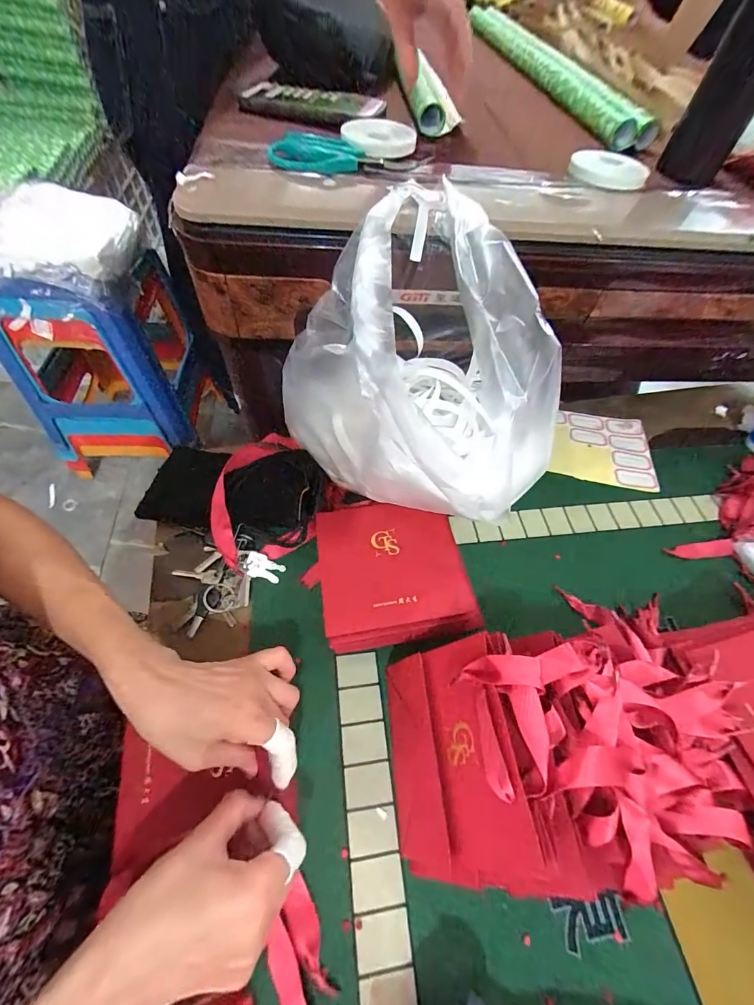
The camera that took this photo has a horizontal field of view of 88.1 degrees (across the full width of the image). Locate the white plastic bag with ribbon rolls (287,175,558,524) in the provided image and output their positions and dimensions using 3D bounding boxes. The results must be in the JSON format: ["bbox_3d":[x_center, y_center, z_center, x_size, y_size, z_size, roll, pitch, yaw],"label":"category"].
[{"bbox_3d":[0.024,-0.106,0.338,0.188,0.189,0.246,-14,60,-14],"label":"white plastic bag with ribbon rolls"}]

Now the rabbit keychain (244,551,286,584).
[{"bbox_3d":[-0.126,0.073,0.432,0.041,0.004,0.026,29,69,-12],"label":"rabbit keychain"}]

